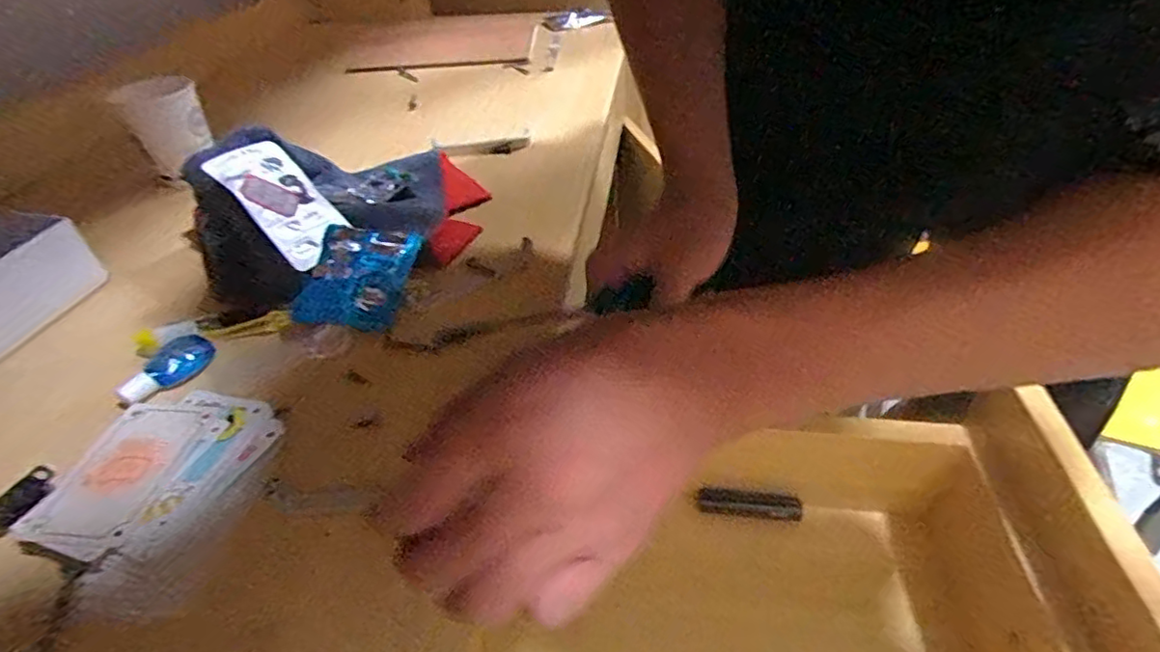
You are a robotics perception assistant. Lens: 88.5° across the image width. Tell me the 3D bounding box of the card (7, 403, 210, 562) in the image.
[{"bbox_3d":[-0.236,0.074,0.306,0.057,0.004,0.085,8,42,12],"label":"card"}]

